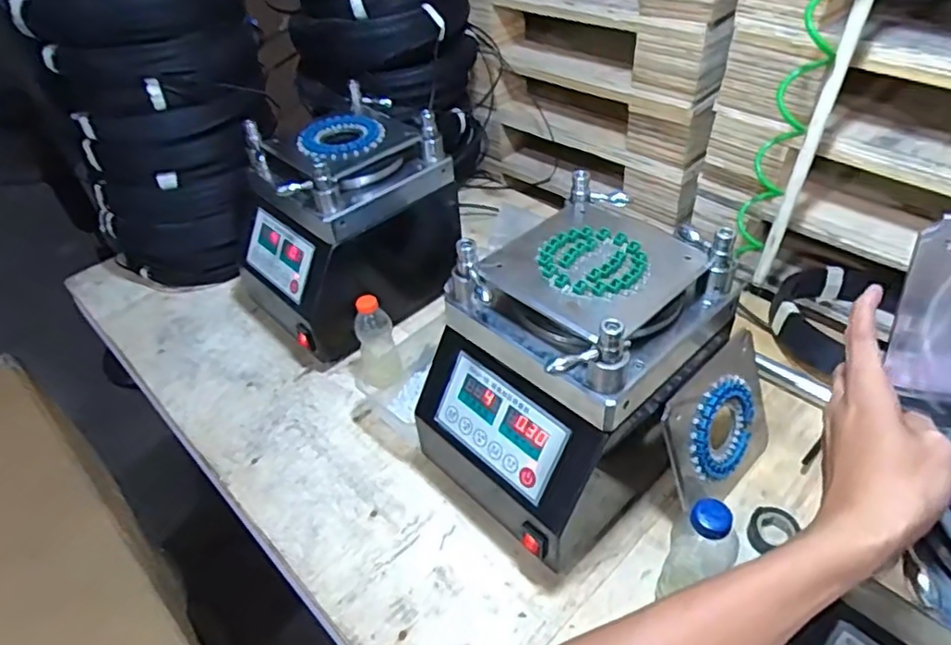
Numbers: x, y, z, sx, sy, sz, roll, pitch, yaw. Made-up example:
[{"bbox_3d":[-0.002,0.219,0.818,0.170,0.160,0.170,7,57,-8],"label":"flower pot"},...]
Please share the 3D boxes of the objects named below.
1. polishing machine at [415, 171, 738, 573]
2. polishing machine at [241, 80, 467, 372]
[{"bbox_3d":[0.100,0.055,0.674,0.277,0.276,0.220,-35,49,-27],"label":"polishing machine"},{"bbox_3d":[-0.190,-0.139,0.936,0.299,0.304,0.256,-31,48,-24],"label":"polishing machine"}]

